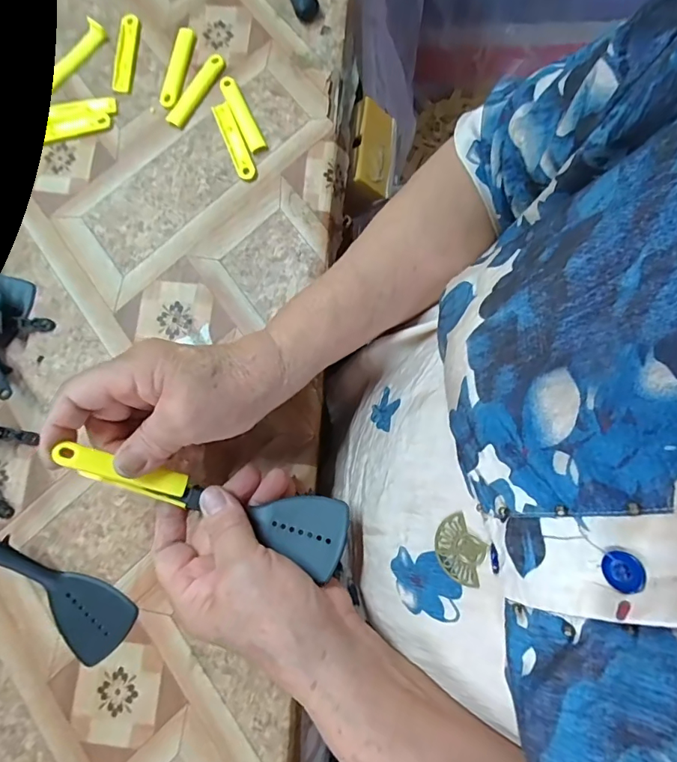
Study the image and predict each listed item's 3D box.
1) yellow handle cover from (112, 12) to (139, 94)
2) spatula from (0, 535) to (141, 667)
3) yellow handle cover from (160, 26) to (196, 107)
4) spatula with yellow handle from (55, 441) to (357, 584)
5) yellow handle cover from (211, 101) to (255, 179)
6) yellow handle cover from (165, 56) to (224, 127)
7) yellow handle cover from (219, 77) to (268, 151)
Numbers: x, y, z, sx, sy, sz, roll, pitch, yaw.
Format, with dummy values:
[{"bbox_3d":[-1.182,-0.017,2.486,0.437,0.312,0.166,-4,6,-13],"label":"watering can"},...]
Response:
[{"bbox_3d":[-0.189,-0.291,0.402,0.017,0.004,0.076,3,79,1],"label":"yellow handle cover"},{"bbox_3d":[-0.201,0.138,0.308,0.129,0.017,0.046,39,82,-9],"label":"spatula"},{"bbox_3d":[-0.140,-0.273,0.395,0.016,0.008,0.074,11,80,3],"label":"yellow handle cover"},{"bbox_3d":[-0.079,0.069,0.279,0.171,0.031,0.041,21,80,-5],"label":"spatula with yellow handle"},{"bbox_3d":[-0.088,-0.202,0.380,0.015,0.006,0.076,-22,80,-4],"label":"yellow handle cover"},{"bbox_3d":[-0.123,-0.251,0.392,0.016,0.005,0.075,29,81,6],"label":"yellow handle cover"},{"bbox_3d":[-0.081,-0.226,0.383,0.013,0.004,0.076,-24,80,-4],"label":"yellow handle cover"}]

